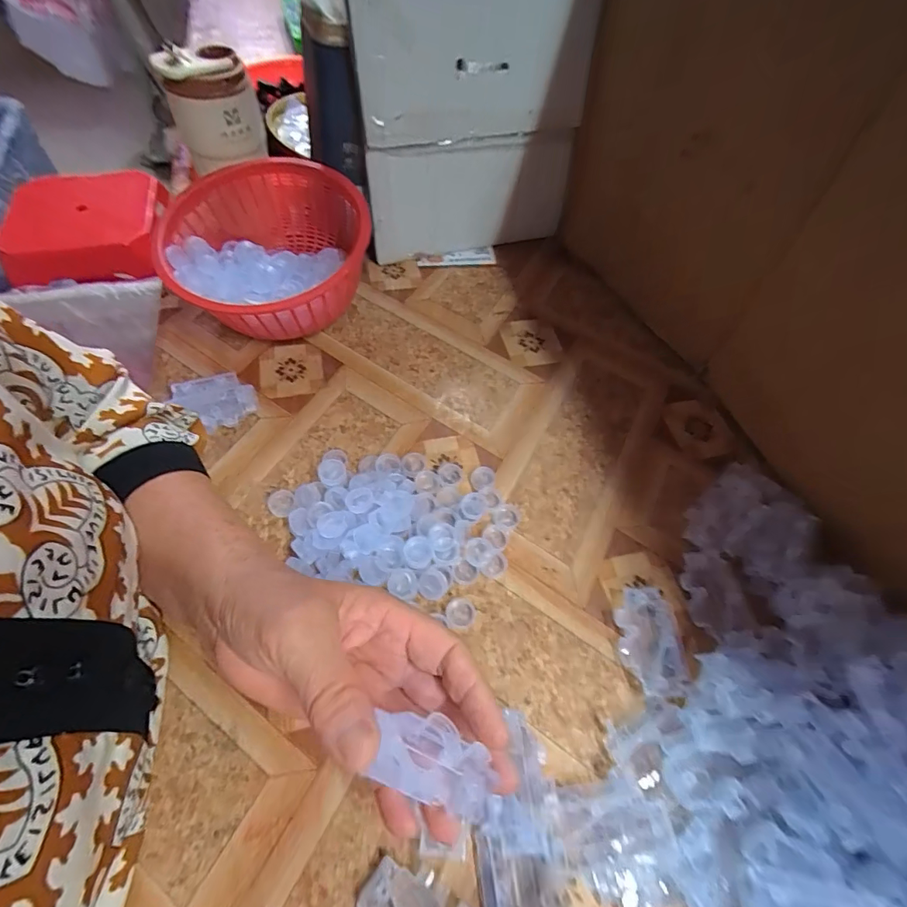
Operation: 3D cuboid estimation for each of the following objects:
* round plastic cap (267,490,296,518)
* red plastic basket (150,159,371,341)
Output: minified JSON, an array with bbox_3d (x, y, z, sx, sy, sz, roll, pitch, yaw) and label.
[{"bbox_3d":[-0.134,0.038,0.356,0.018,0.006,0.021,21,59,10],"label":"round plastic cap"},{"bbox_3d":[-0.171,-0.183,0.439,0.176,0.099,0.185,-7,58,-7],"label":"red plastic basket"}]

